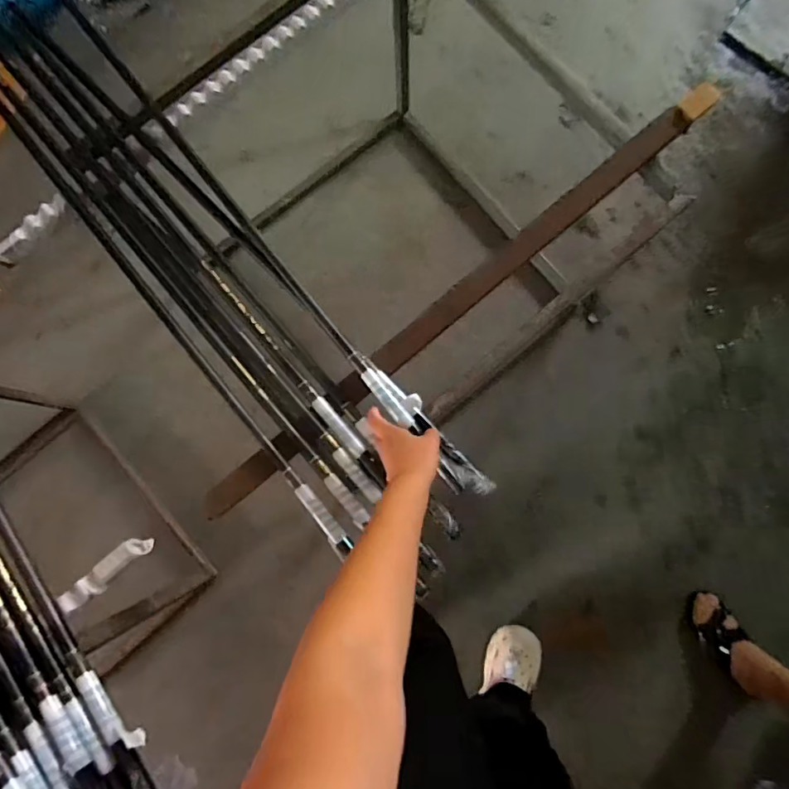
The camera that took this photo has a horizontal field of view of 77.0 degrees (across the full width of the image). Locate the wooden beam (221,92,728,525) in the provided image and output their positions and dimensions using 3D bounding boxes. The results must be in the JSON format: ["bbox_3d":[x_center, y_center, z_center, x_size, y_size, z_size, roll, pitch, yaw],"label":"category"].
[{"bbox_3d":[0.109,-0.142,0.714,0.945,0.032,0.041,-40,84,-5],"label":"wooden beam"}]

